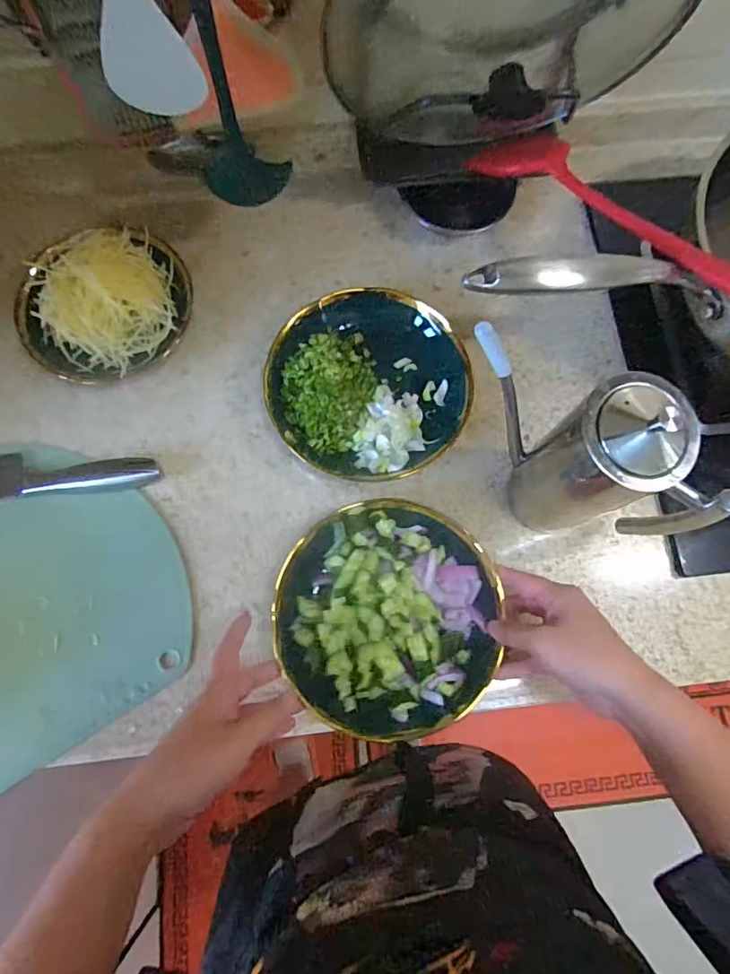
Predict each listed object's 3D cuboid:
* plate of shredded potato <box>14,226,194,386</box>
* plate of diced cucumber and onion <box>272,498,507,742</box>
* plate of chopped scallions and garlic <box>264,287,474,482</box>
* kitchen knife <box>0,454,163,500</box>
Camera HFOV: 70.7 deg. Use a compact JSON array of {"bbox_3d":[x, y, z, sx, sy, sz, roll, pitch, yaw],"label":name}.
[{"bbox_3d":[-0.257,-0.182,0.507,0.166,0.059,0.146,-21,78,-6],"label":"plate of shredded potato"},{"bbox_3d":[0.022,0.110,0.450,0.189,0.048,0.194,0,77,-1],"label":"plate of diced cucumber and onion"},{"bbox_3d":[0.003,-0.099,0.503,0.184,0.047,0.187,0,77,-1],"label":"plate of chopped scallions and garlic"},{"bbox_3d":[-0.341,-0.010,0.485,0.289,0.020,0.043,-5,77,-2],"label":"kitchen knife"}]

